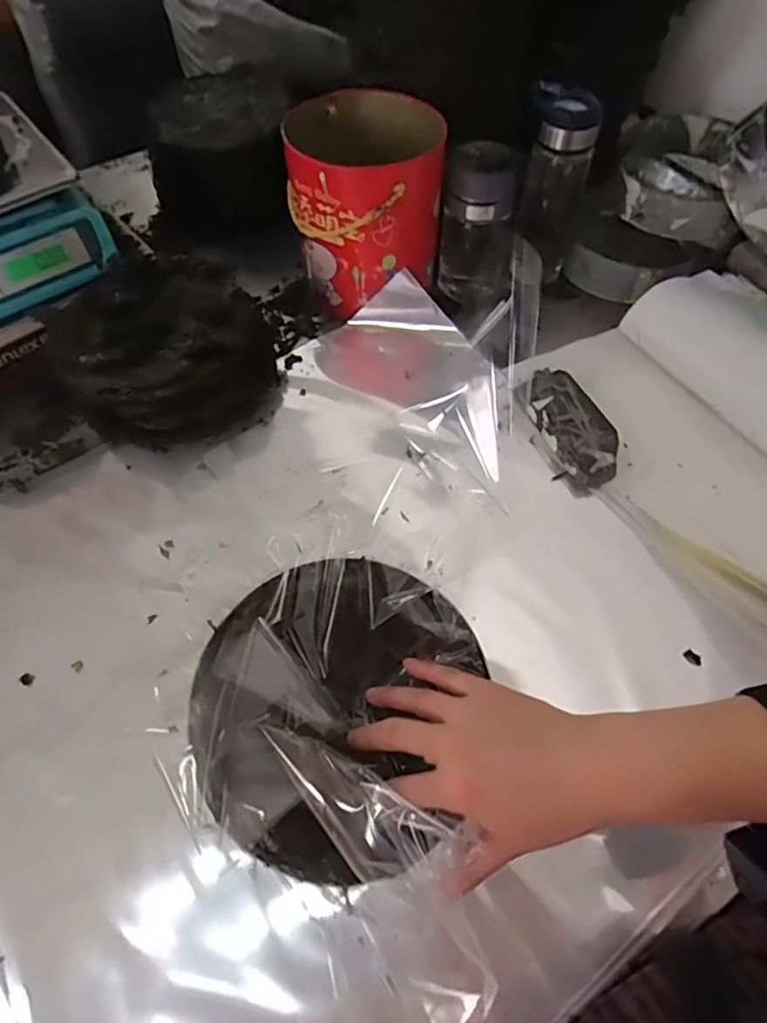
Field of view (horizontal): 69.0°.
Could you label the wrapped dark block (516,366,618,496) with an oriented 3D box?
[{"bbox_3d":[0.195,-0.090,0.580,0.075,0.024,0.144,-21,62,-11],"label":"wrapped dark block"}]

